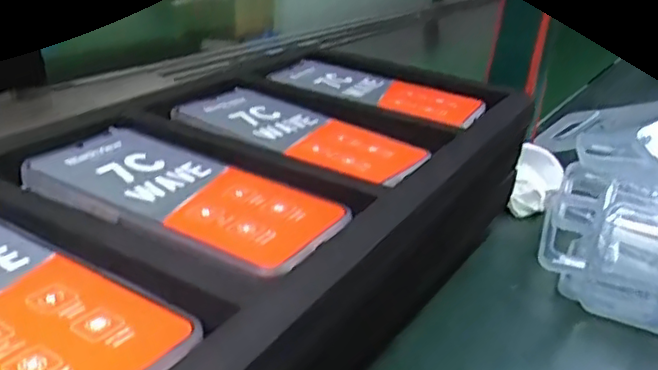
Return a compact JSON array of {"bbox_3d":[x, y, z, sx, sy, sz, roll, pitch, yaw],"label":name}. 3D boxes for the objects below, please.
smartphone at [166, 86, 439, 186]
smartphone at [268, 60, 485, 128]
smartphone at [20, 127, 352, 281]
[{"bbox_3d":[-0.018,-0.034,0.420,0.173,0.007,0.073,21,29,30],"label":"smartphone"},{"bbox_3d":[0.035,-0.074,0.511,0.173,0.006,0.076,19,28,27],"label":"smartphone"},{"bbox_3d":[-0.075,0.003,0.334,0.169,0.004,0.077,19,28,26],"label":"smartphone"}]

